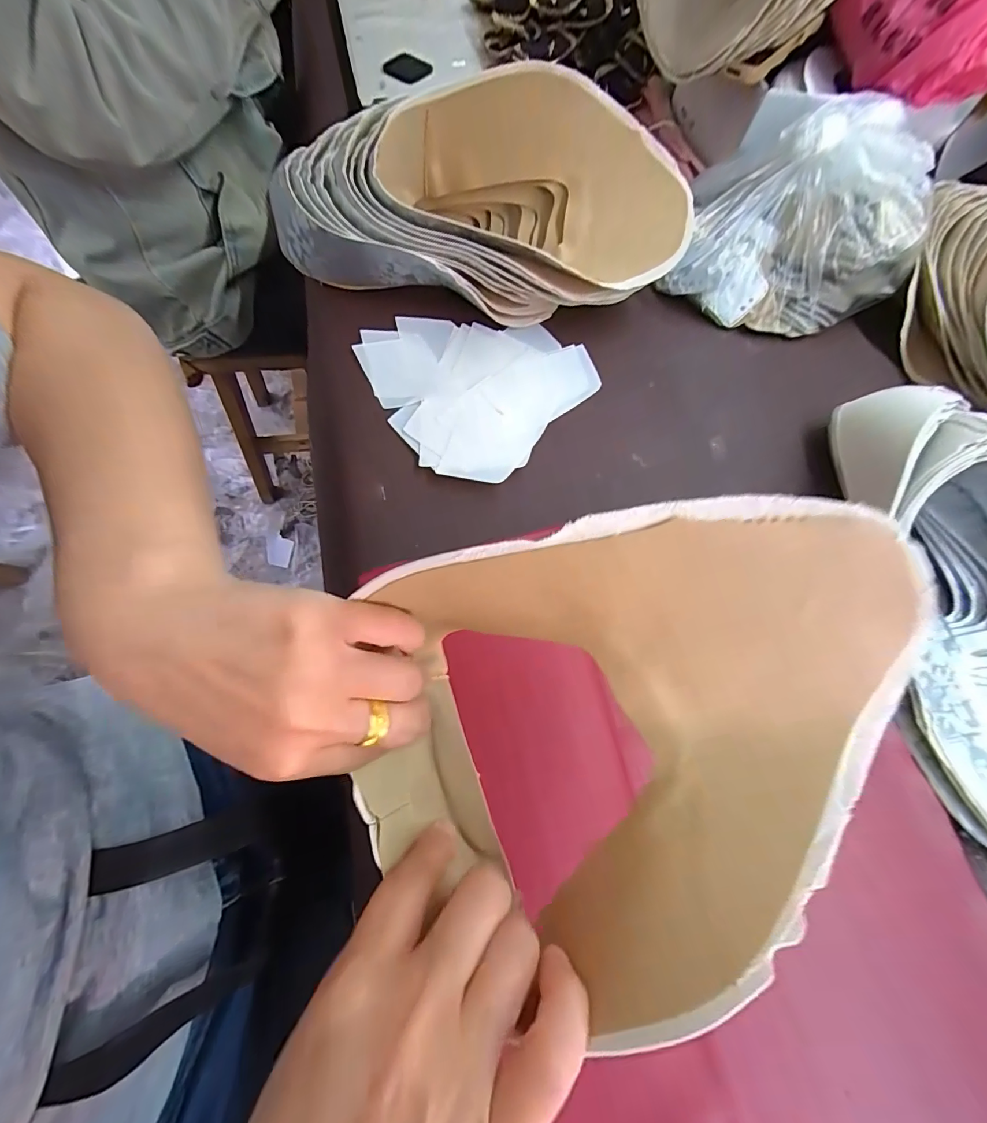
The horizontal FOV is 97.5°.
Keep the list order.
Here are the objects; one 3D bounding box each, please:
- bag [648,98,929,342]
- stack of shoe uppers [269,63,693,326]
[{"bbox_3d":[0.272,-0.301,0.376,0.192,0.115,0.163,24,66,6],"label":"bag"},{"bbox_3d":[-0.011,-0.282,0.352,0.330,0.118,0.140,13,65,1],"label":"stack of shoe uppers"}]

